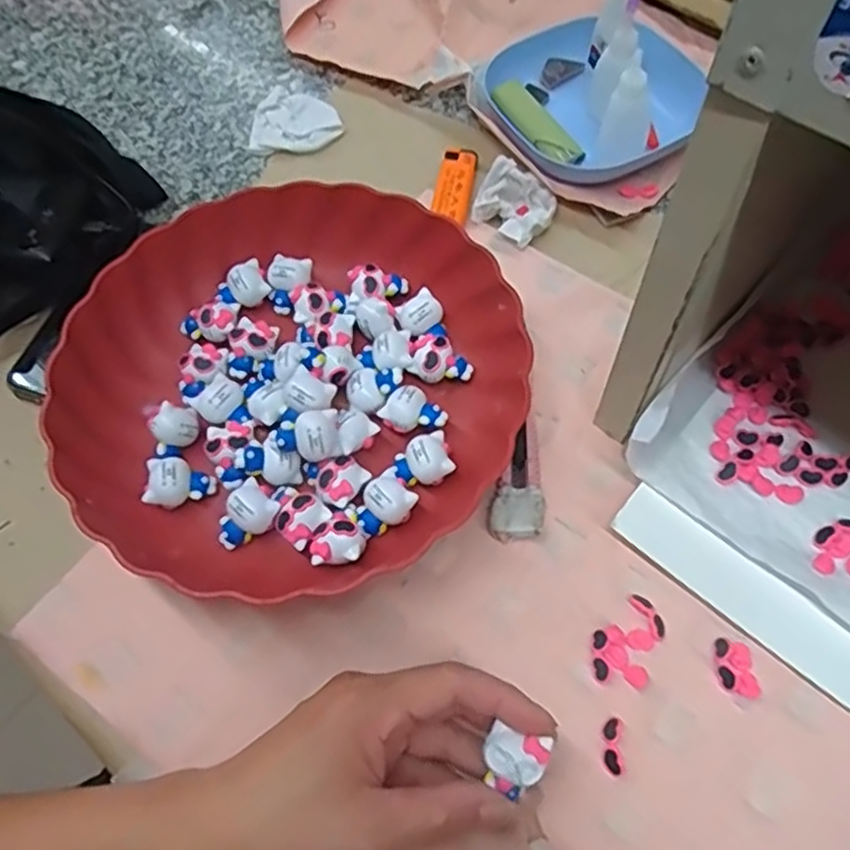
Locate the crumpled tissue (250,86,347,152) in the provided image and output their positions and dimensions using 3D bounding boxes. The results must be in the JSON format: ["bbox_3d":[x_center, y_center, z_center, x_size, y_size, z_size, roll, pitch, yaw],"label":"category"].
[{"bbox_3d":[-0.091,-0.222,0.523,0.065,0.011,0.069,8,63,7],"label":"crumpled tissue"}]

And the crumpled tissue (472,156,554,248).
[{"bbox_3d":[0.057,-0.143,0.458,0.049,0.019,0.052,10,63,9],"label":"crumpled tissue"}]

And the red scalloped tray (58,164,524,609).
[{"bbox_3d":[-0.071,-0.030,0.393,0.237,0.046,0.234,2,62,4],"label":"red scalloped tray"}]

